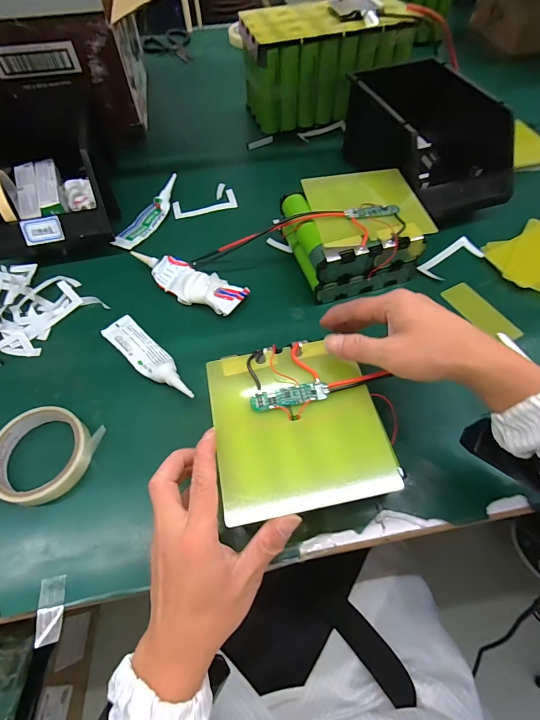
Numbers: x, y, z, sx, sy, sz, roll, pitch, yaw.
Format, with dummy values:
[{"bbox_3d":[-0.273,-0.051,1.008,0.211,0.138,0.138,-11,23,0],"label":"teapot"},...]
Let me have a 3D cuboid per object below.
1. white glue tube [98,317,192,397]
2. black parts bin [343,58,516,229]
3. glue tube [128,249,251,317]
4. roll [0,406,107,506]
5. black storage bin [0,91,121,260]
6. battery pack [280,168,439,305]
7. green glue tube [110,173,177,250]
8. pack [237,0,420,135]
[{"bbox_3d":[-0.140,-0.004,0.420,0.152,0.020,0.038,40,68,22],"label":"white glue tube"},{"bbox_3d":[0.212,-0.346,0.551,0.150,0.113,0.323,-21,61,-10],"label":"black parts bin"},{"bbox_3d":[-0.108,-0.103,0.476,0.157,0.020,0.053,25,64,16],"label":"glue tube"},{"bbox_3d":[-0.229,0.093,0.360,0.093,0.026,0.090,-1,60,1],"label":"roll"},{"bbox_3d":[-0.322,-0.272,0.530,0.165,0.100,0.256,-15,60,-7],"label":"black storage bin"},{"bbox_3d":[0.108,-0.172,0.478,0.165,0.076,0.160,-13,60,-6],"label":"battery pack"},{"bbox_3d":[-0.185,-0.226,0.558,0.043,0.033,0.152,21,63,14],"label":"green glue tube"},{"bbox_3d":[0.096,-0.527,0.650,0.269,0.140,0.114,-12,60,-5],"label":"pack"}]

